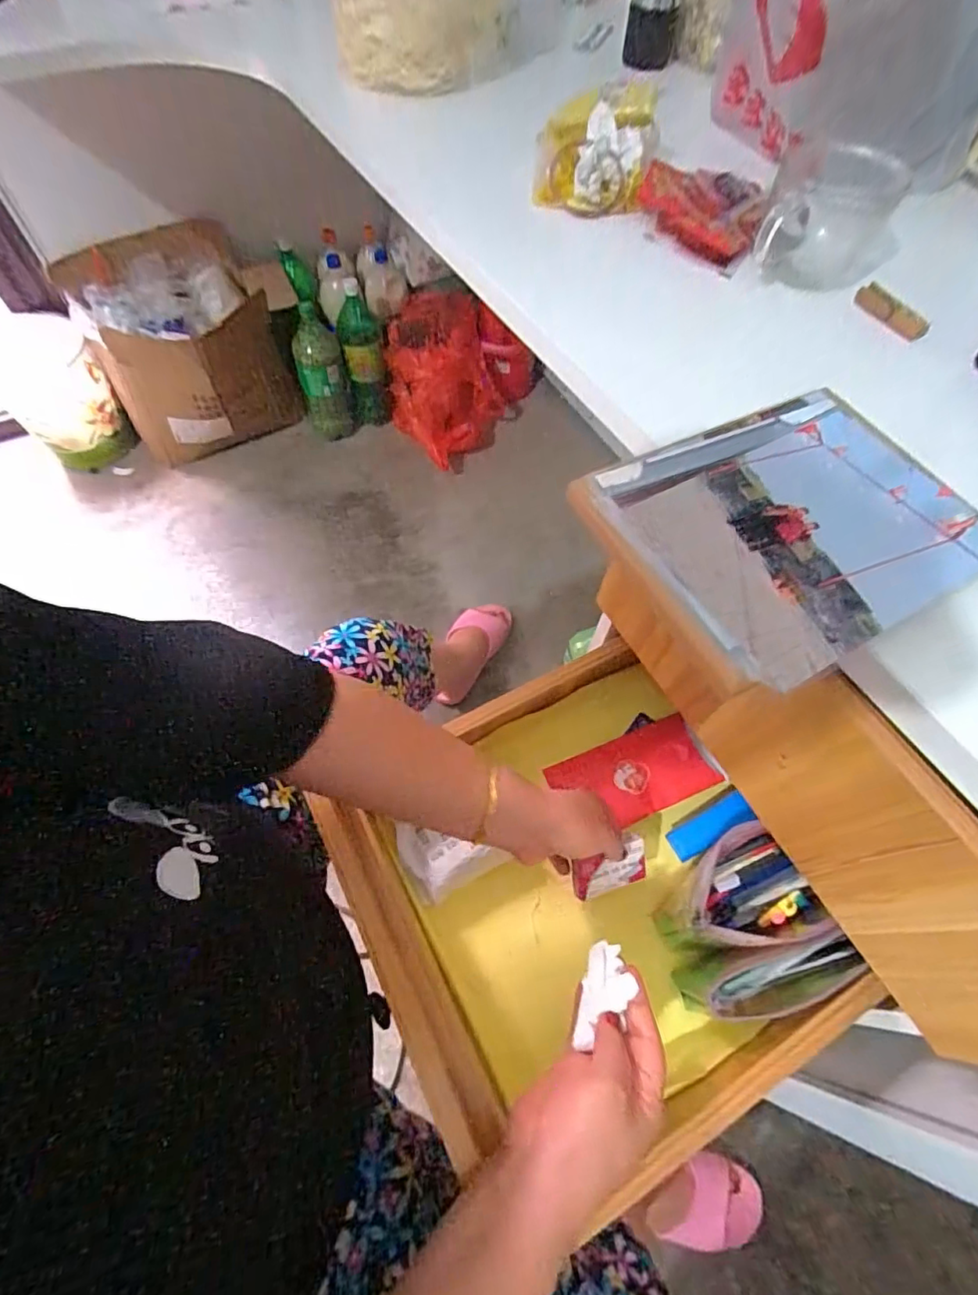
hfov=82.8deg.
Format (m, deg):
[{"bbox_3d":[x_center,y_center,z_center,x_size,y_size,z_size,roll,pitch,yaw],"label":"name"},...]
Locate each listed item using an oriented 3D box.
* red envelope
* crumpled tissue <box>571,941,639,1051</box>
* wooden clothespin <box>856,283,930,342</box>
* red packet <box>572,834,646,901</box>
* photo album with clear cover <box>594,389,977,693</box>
[{"bbox_3d":[0.147,0.130,0.566,0.154,0.023,0.083,-19,64,-11],"label":"red envelope"},{"bbox_3d":[0.080,0.243,0.386,0.026,0.046,0.066,22,63,10],"label":"crumpled tissue"},{"bbox_3d":[0.316,-0.263,0.436,0.016,0.017,0.062,-22,64,-13],"label":"wooden clothespin"},{"bbox_3d":[0.107,0.194,0.485,0.071,0.011,0.041,-8,94,-20],"label":"red packet"},{"bbox_3d":[0.175,-0.074,0.314,0.184,0.007,0.155,-25,65,-14],"label":"photo album with clear cover"}]

